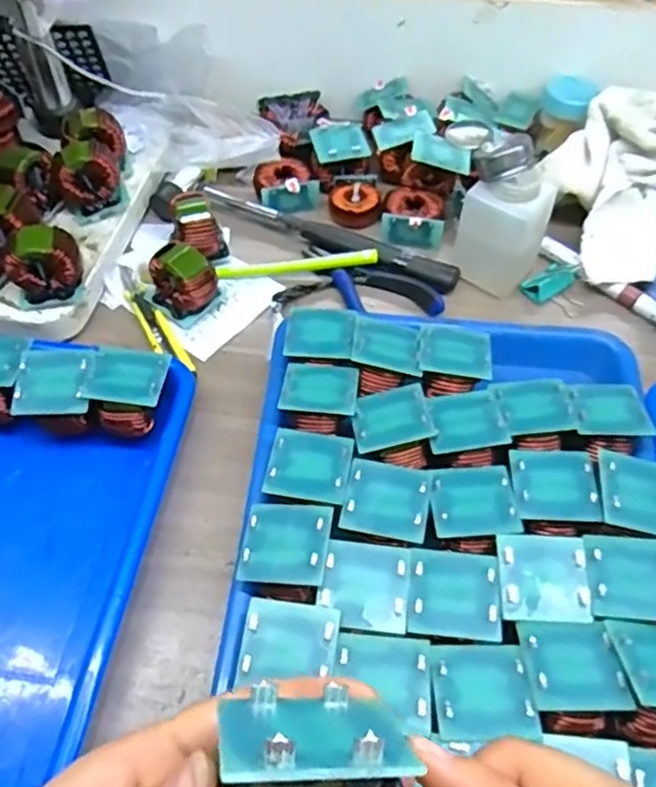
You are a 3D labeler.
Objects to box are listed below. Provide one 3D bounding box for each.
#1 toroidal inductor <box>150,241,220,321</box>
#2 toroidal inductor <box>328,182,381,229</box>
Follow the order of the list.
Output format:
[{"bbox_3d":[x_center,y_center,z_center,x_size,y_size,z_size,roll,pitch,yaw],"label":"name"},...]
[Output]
[{"bbox_3d":[-0.108,-0.083,0.504,0.041,0.042,0.033,33,61,21],"label":"toroidal inductor"},{"bbox_3d":[0.023,-0.165,0.585,0.043,0.021,0.039,2,54,2],"label":"toroidal inductor"}]

